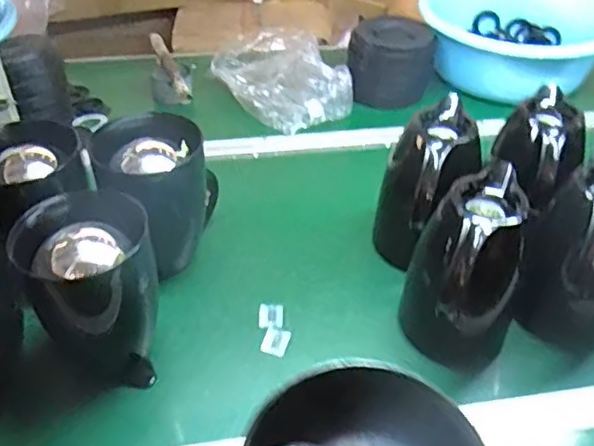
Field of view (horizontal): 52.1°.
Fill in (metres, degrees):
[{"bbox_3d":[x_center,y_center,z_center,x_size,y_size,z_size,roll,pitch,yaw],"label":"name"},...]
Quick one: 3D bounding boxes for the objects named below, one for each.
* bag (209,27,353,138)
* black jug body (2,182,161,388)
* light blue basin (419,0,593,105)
[{"bbox_3d":[-0.030,-0.276,1.137,0.199,0.076,0.272,-19,44,-22],"label":"bag"},{"bbox_3d":[-0.213,0.074,0.651,0.126,0.182,0.113,2,40,1],"label":"black jug body"},{"bbox_3d":[0.445,-0.395,1.244,0.375,0.108,0.412,1,40,-1],"label":"light blue basin"}]

